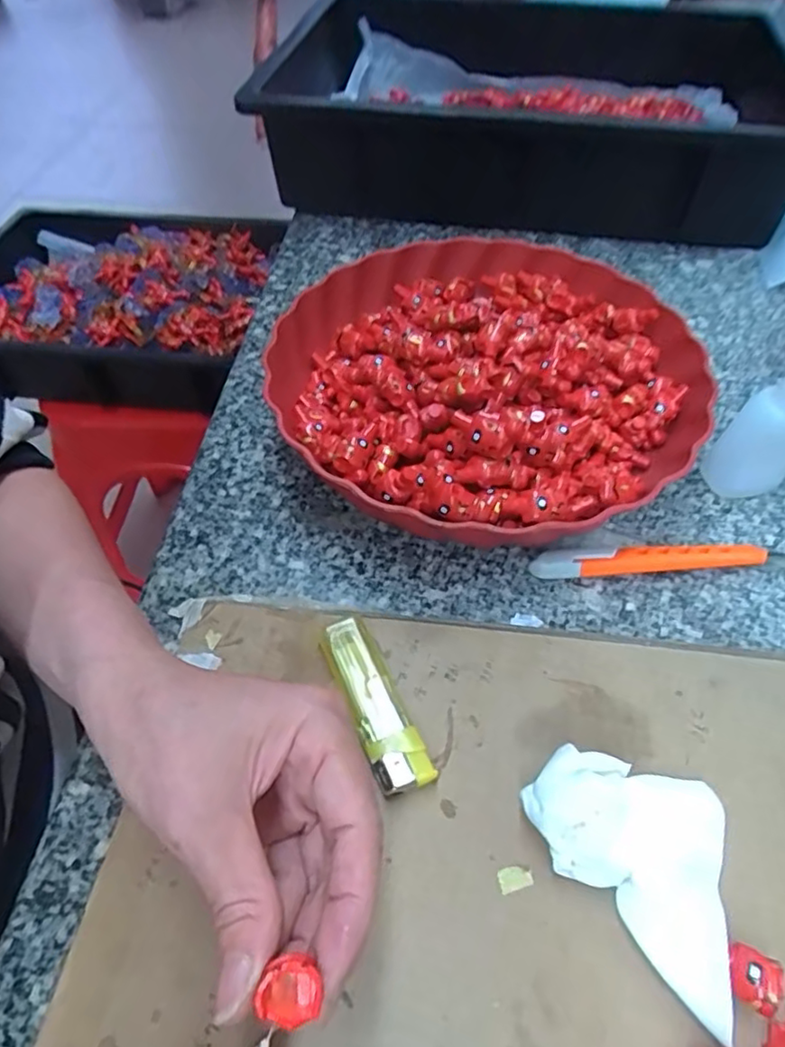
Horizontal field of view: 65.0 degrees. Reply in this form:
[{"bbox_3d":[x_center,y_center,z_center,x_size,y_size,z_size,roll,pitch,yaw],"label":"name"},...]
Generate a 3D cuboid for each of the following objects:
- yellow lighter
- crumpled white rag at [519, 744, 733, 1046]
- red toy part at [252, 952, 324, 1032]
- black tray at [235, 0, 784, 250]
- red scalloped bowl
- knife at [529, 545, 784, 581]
[{"bbox_3d":[-0.008,0.078,0.267,0.021,0.013,0.077,-20,54,-14],"label":"yellow lighter"},{"bbox_3d":[0.084,0.124,0.222,0.073,0.026,0.073,11,53,10],"label":"crumpled white rag"},{"bbox_3d":[-0.026,0.123,0.161,0.016,0.006,0.015,-1,52,1],"label":"red toy part"},{"bbox_3d":[0.123,-0.394,0.584,0.448,0.110,0.354,4,52,4],"label":"black tray"},{"bbox_3d":[0.053,-0.086,0.364,0.231,0.070,0.234,-1,52,1],"label":"red scalloped bowl"},{"bbox_3d":[0.149,0.019,0.317,0.156,0.016,0.015,-2,52,-1],"label":"knife"}]

